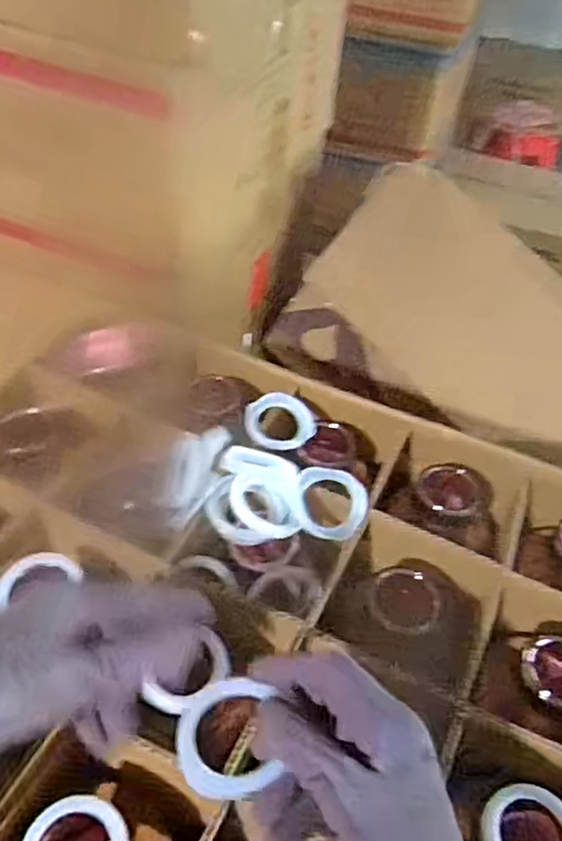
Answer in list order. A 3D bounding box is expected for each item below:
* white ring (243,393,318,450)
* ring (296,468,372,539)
[{"bbox_3d":[0.000,0.000,0.601,0.062,0.005,0.051,10,74,-4],"label":"white ring"},{"bbox_3d":[0.040,0.065,0.531,0.056,0.007,0.056,2,72,-5],"label":"ring"}]

